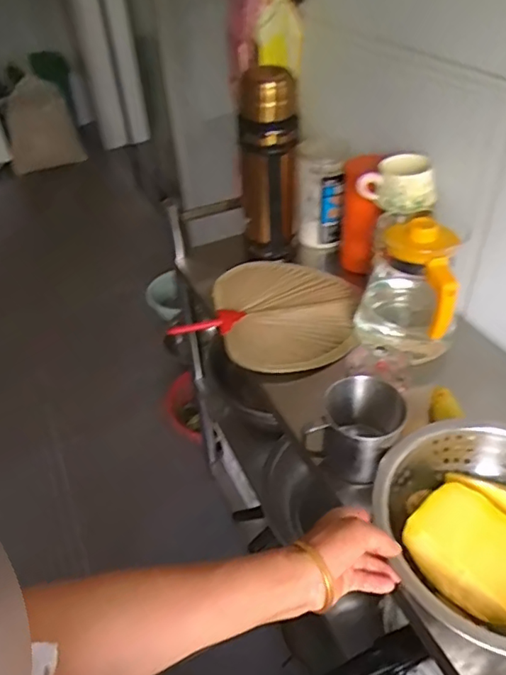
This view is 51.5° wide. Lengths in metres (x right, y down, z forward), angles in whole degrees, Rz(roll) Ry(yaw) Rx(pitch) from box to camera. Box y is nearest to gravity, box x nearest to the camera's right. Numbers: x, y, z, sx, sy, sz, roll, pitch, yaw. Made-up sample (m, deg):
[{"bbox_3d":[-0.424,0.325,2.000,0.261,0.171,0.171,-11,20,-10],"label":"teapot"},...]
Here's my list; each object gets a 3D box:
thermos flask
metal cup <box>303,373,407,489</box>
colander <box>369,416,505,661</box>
[{"bbox_3d":[0.031,-0.324,1.005,0.104,0.344,0.115,-3,41,2],"label":"thermos flask"},{"bbox_3d":[0.138,0.113,0.676,0.100,0.090,0.098,18,45,24],"label":"metal cup"},{"bbox_3d":[0.280,0.212,0.587,0.216,0.090,0.255,-30,47,-27],"label":"colander"}]

